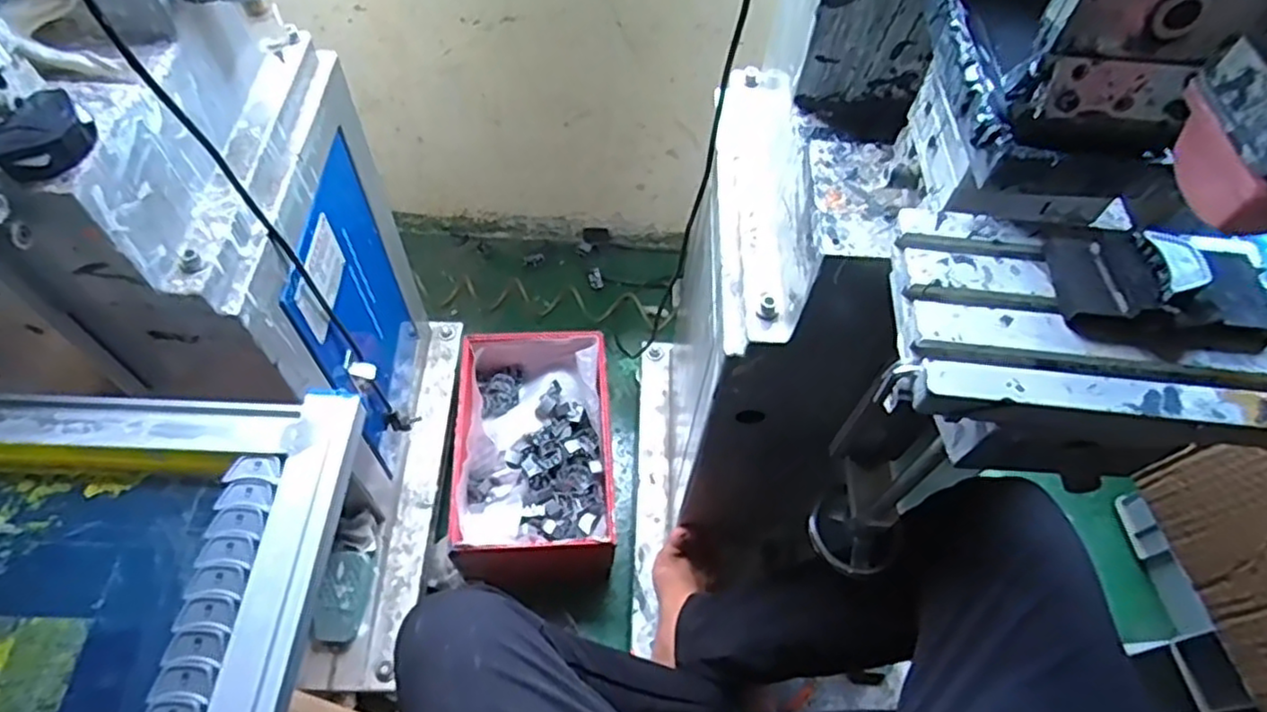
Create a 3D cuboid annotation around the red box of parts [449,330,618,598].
[{"bbox_3d":[-0.158,0.155,1.135,0.245,0.140,0.402,-1,58,-5],"label":"red box of parts"}]

